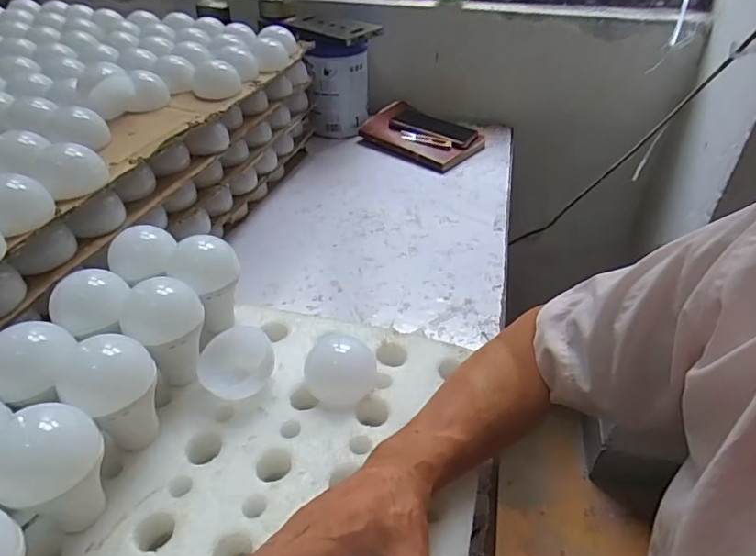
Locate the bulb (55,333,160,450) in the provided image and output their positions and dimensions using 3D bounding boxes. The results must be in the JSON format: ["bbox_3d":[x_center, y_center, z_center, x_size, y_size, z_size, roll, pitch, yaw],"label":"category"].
[{"bbox_3d":[-0.203,0.097,0.415,0.072,0.091,0.065,30,48,32],"label":"bulb"}]

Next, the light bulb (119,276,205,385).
[{"bbox_3d":[-0.185,0.051,0.470,0.064,0.090,0.064,-22,44,-25],"label":"light bulb"}]

